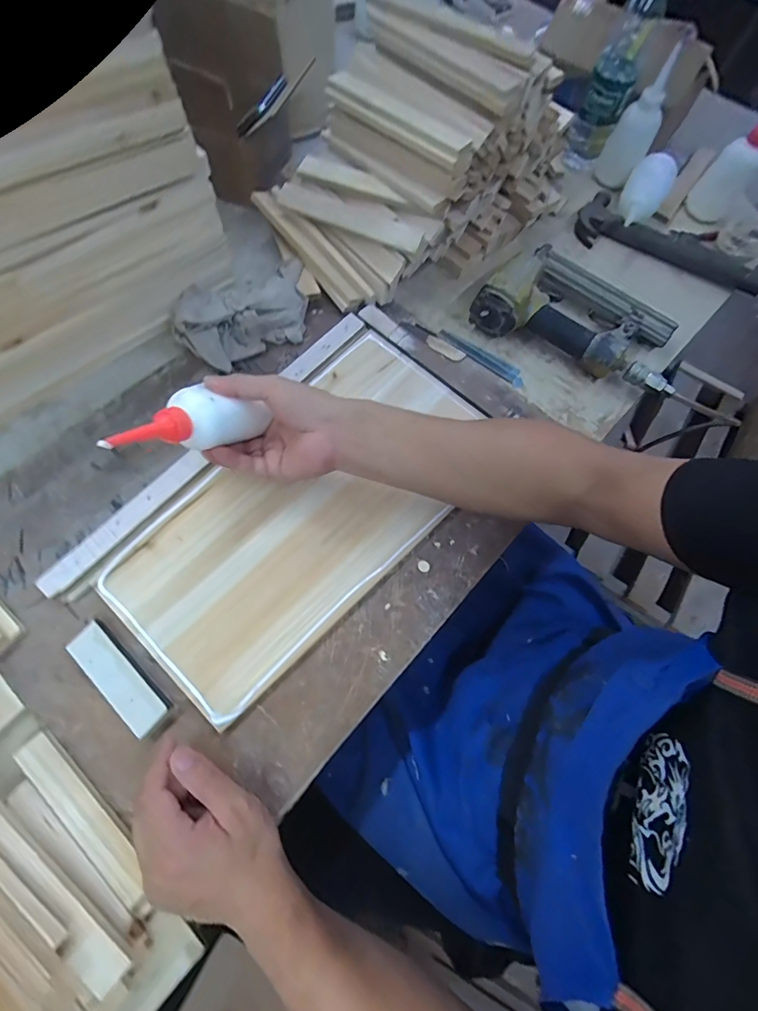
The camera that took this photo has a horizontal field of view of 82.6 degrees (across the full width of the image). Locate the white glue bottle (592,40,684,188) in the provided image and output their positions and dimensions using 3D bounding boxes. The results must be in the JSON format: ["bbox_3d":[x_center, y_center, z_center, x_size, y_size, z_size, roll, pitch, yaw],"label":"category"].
[{"bbox_3d":[0.369,-0.546,0.609,0.056,0.156,0.043,26,71,7],"label":"white glue bottle"}]

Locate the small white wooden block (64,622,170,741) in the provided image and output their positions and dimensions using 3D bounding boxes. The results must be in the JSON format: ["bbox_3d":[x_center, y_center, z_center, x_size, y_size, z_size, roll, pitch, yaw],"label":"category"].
[{"bbox_3d":[-0.234,0.155,0.392,0.112,0.019,0.035,41,72,13],"label":"small white wooden block"}]

